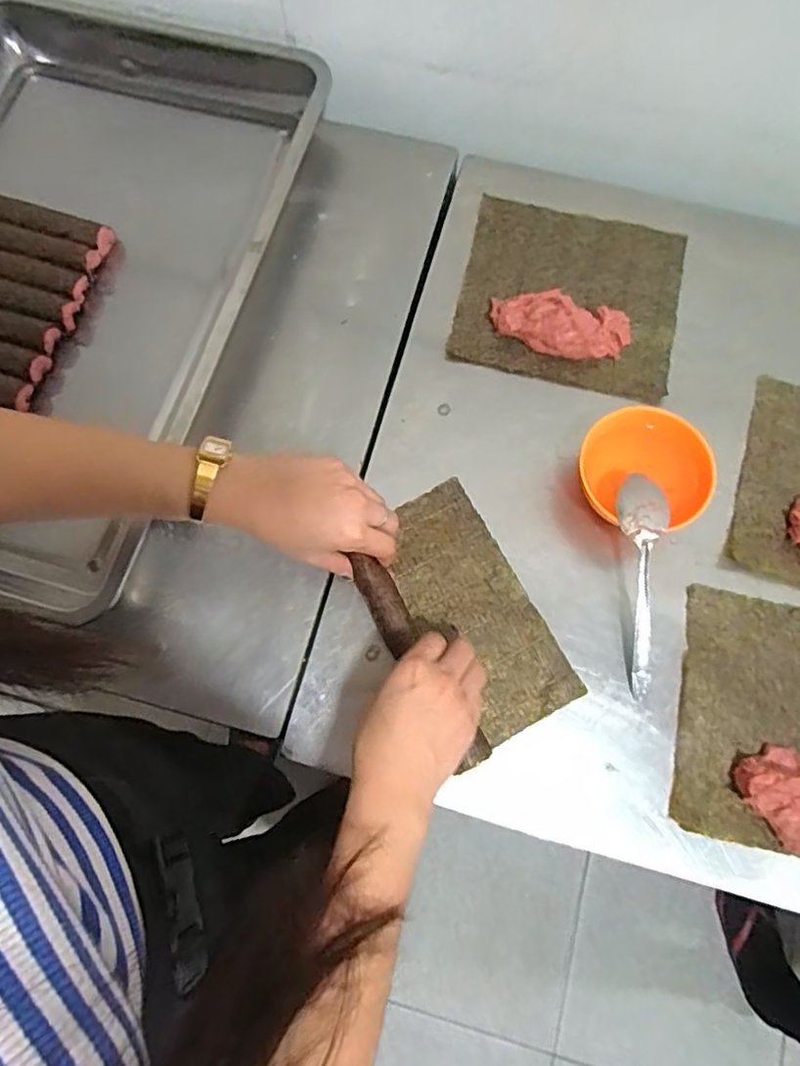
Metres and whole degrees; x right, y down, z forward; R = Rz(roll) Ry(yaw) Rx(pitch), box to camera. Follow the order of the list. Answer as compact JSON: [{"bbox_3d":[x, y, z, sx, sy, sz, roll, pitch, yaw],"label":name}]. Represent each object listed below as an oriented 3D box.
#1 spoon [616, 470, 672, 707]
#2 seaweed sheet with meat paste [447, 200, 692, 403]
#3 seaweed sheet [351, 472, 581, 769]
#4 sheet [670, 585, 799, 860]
[{"bbox_3d":[0.192,0.041,0.465,0.038,0.022,0.170,-3,94,-3],"label":"spoon"},{"bbox_3d":[0.161,-0.229,0.549,0.200,0.035,0.180,13,74,4],"label":"seaweed sheet with meat paste"},{"bbox_3d":[0.046,0.064,0.466,0.118,0.032,0.201,-27,77,-9],"label":"seaweed sheet"},{"bbox_3d":[0.319,0.148,0.445,0.201,0.032,0.184,12,74,4],"label":"sheet"}]

